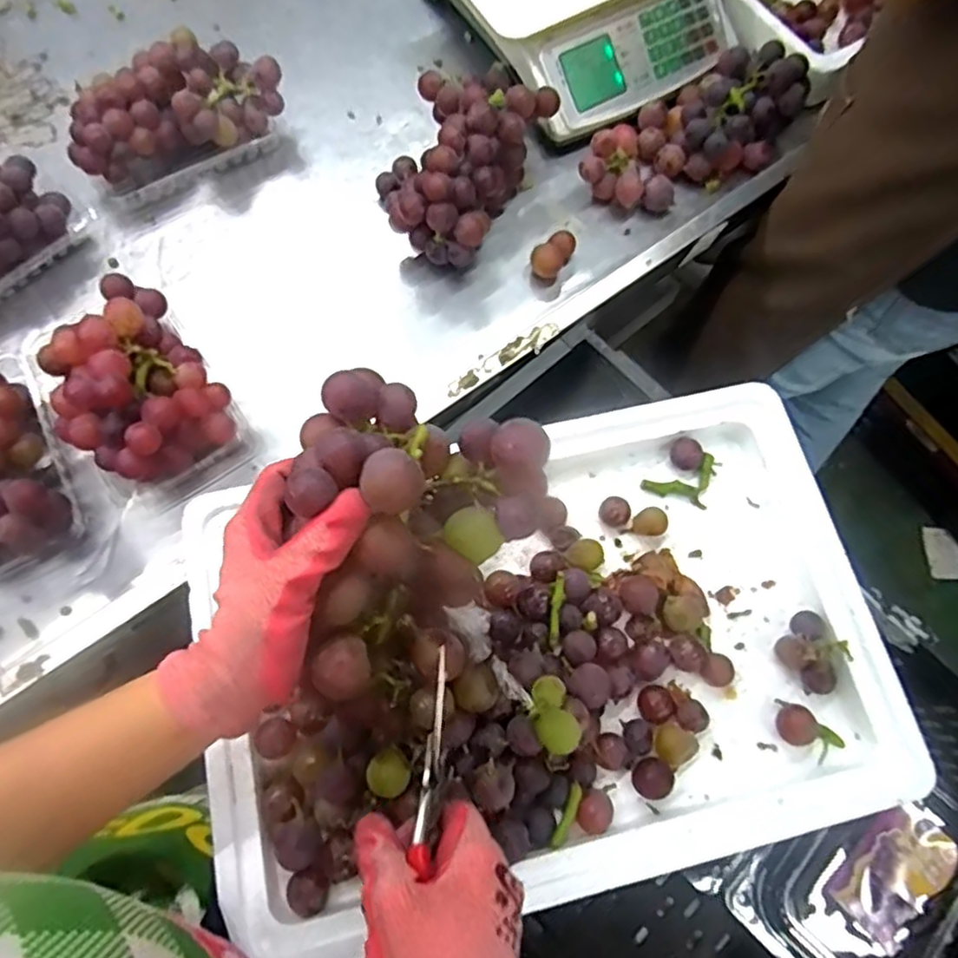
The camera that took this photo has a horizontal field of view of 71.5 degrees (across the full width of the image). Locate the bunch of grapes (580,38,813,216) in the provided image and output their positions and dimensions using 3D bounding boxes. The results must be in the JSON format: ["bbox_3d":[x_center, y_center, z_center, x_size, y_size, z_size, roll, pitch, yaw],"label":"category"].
[{"bbox_3d":[0.208,-0.336,0.640,0.233,0.067,0.112,-35,74,-13],"label":"bunch of grapes"}]

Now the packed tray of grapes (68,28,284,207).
[{"bbox_3d":[-0.285,-0.339,0.629,0.196,0.084,0.090,-29,73,-11],"label":"packed tray of grapes"}]

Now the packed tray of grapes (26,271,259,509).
[{"bbox_3d":[-0.276,-0.076,0.521,0.114,0.093,0.164,-35,74,-13],"label":"packed tray of grapes"}]

